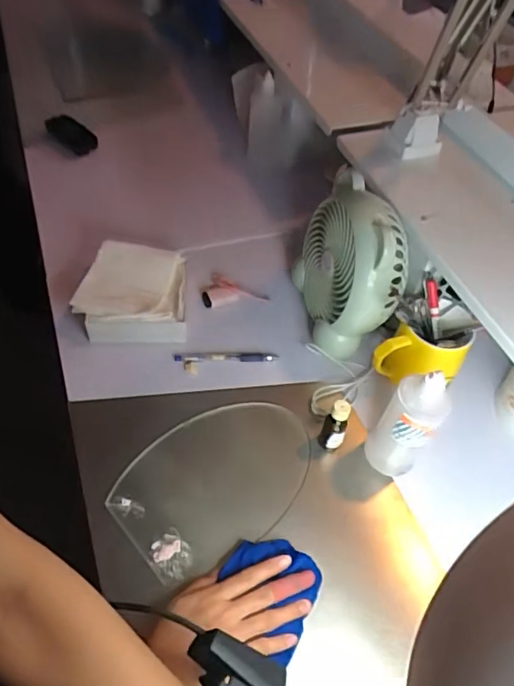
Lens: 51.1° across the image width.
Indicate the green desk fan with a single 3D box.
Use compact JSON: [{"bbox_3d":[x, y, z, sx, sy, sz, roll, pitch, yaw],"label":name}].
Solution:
[{"bbox_3d":[0.117,-0.099,0.683,0.089,0.172,0.173,-7,51,-11],"label":"green desk fan"}]

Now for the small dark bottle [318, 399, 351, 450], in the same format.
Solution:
[{"bbox_3d":[0.086,0.095,0.602,0.026,0.082,0.020,18,51,10],"label":"small dark bottle"}]

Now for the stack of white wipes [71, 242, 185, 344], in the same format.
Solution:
[{"bbox_3d":[-0.168,-0.068,0.747,0.144,0.056,0.152,2,50,-3],"label":"stack of white wipes"}]

